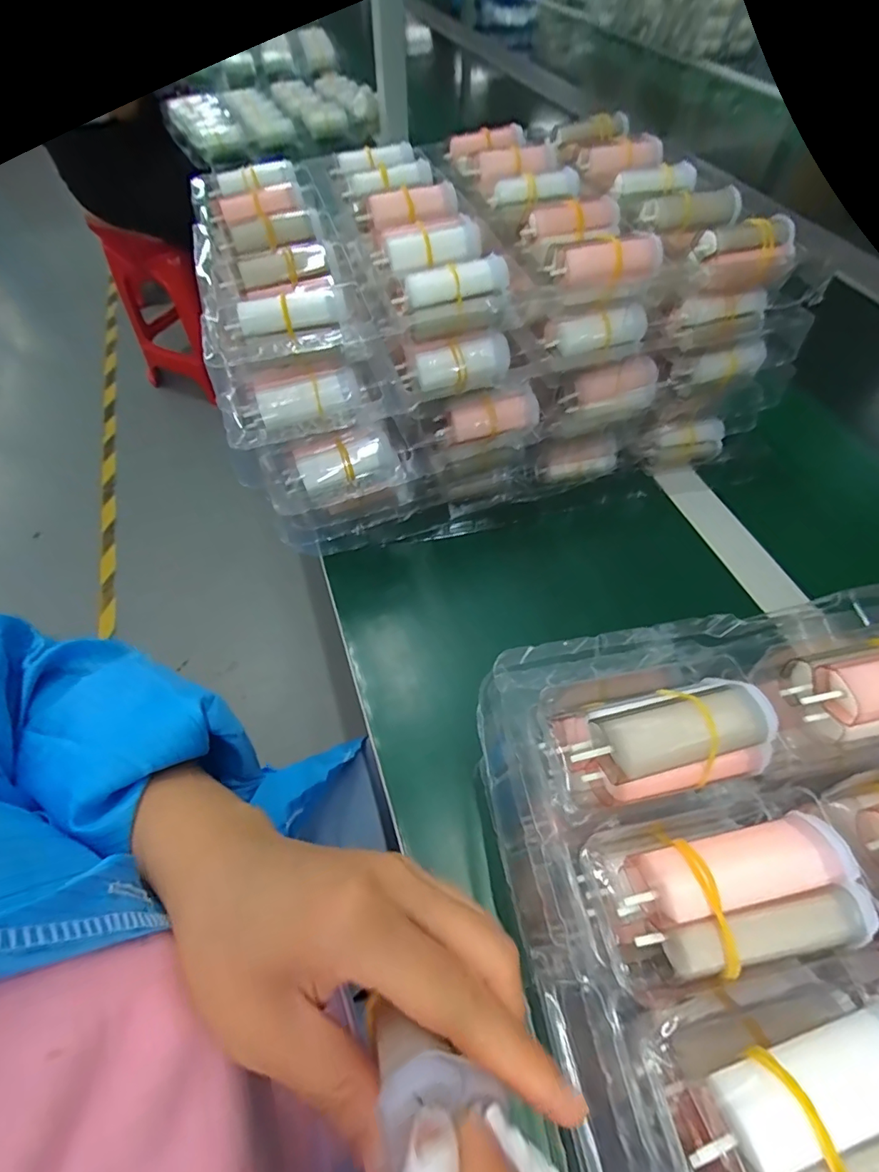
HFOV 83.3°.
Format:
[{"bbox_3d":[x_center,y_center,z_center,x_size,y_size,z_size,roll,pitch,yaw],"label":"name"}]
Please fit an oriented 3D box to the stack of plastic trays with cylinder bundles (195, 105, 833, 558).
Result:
[{"bbox_3d":[0.033,-0.211,0.394,0.379,0.155,0.266,-18,59,-12],"label":"stack of plastic trays with cylinder bundles"}]

